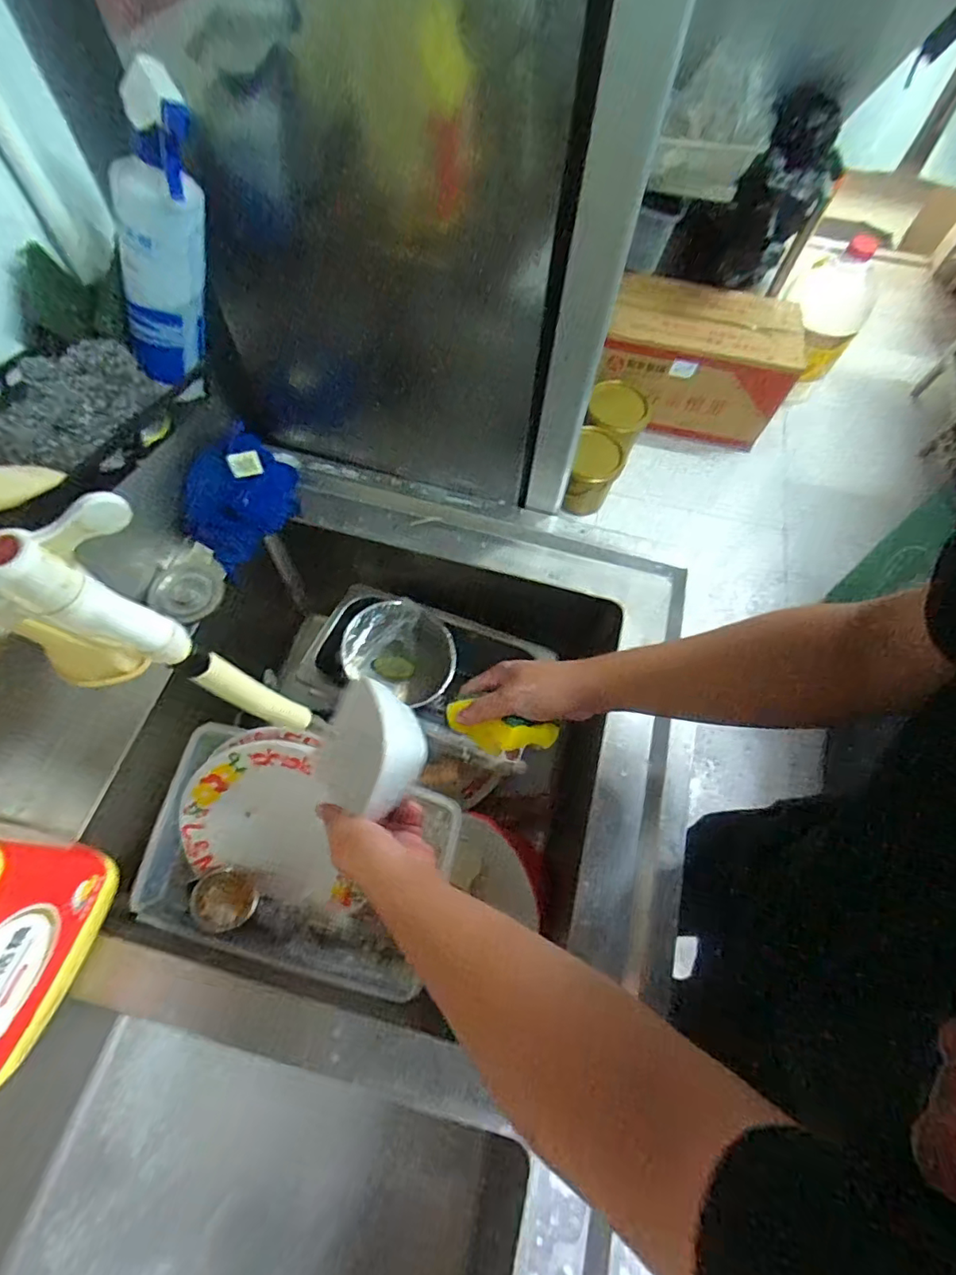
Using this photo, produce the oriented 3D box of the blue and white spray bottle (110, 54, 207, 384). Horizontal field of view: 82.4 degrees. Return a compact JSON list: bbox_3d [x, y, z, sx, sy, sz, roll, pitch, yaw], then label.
[{"bbox_3d":[-0.259,-0.314,0.450,0.064,0.239,0.057,-3,63,-29],"label":"blue and white spray bottle"}]

